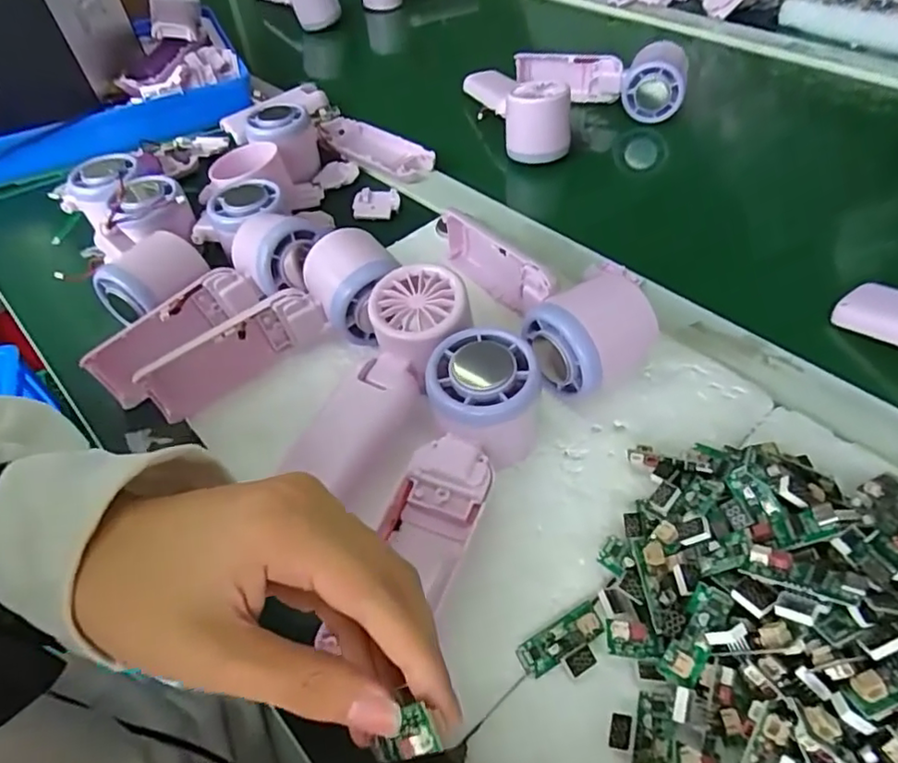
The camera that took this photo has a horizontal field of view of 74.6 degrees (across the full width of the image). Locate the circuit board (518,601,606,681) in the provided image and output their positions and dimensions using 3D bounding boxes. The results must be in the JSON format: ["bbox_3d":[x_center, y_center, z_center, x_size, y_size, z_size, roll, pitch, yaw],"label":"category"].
[{"bbox_3d":[0.048,0.111,0.253,0.038,0.006,0.015,-27,53,-16],"label":"circuit board"}]

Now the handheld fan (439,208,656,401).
[{"bbox_3d":[0.057,-0.060,0.362,0.068,0.057,0.161,-20,51,-10],"label":"handheld fan"}]

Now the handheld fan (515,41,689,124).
[{"bbox_3d":[0.145,-0.297,0.576,0.160,0.045,0.069,10,52,15],"label":"handheld fan"}]

